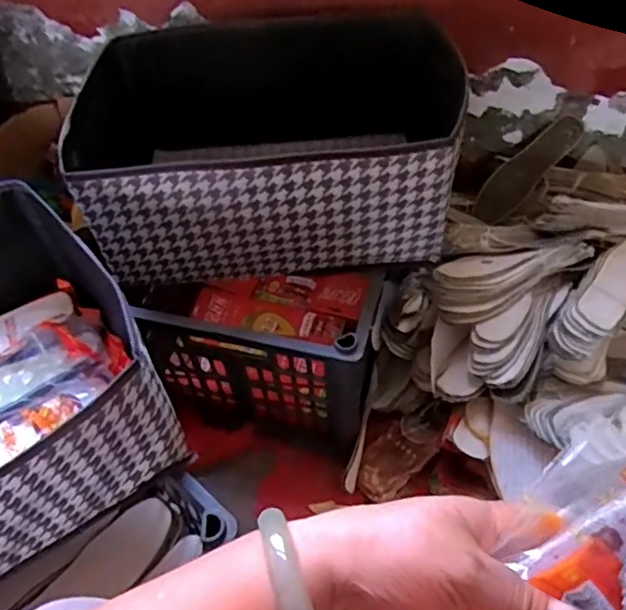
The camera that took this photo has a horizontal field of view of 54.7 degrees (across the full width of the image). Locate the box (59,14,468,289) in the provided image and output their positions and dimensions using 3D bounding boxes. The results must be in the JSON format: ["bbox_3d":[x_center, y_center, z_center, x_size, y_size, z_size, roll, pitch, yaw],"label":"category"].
[{"bbox_3d":[-0.042,-0.208,0.795,0.478,0.199,0.356,-7,51,-2],"label":"box"}]

